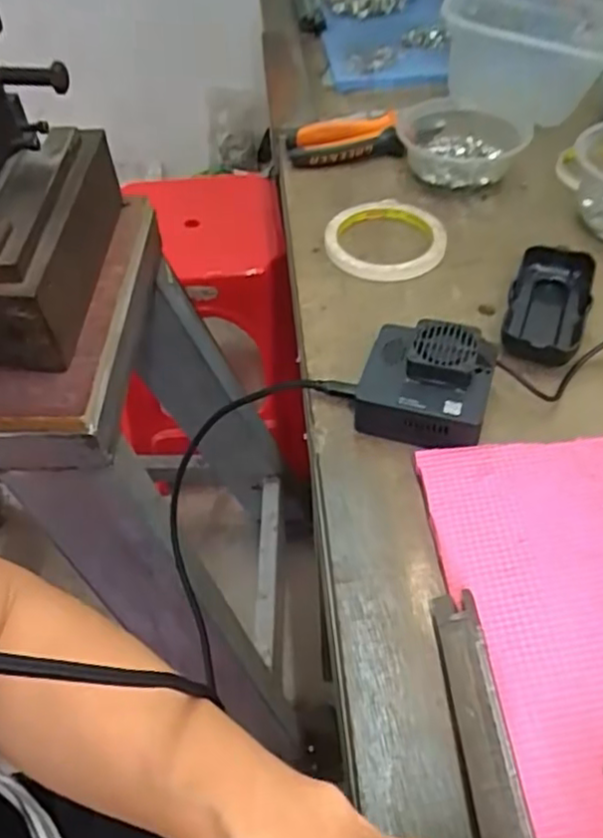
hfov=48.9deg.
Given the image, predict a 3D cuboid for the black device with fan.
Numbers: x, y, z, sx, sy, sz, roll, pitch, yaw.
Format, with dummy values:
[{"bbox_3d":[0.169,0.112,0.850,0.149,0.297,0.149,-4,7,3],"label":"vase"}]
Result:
[{"bbox_3d":[0.078,-0.022,0.418,0.076,0.045,0.070,13,52,13],"label":"black device with fan"}]

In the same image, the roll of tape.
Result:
[{"bbox_3d":[0.070,-0.148,0.549,0.097,0.016,0.094,-1,50,2],"label":"roll of tape"}]

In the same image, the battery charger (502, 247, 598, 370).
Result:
[{"bbox_3d":[0.176,-0.081,0.473,0.052,0.027,0.106,16,52,15],"label":"battery charger"}]

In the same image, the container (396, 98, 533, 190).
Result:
[{"bbox_3d":[0.148,-0.249,0.609,0.117,0.044,0.102,5,50,11],"label":"container"}]

